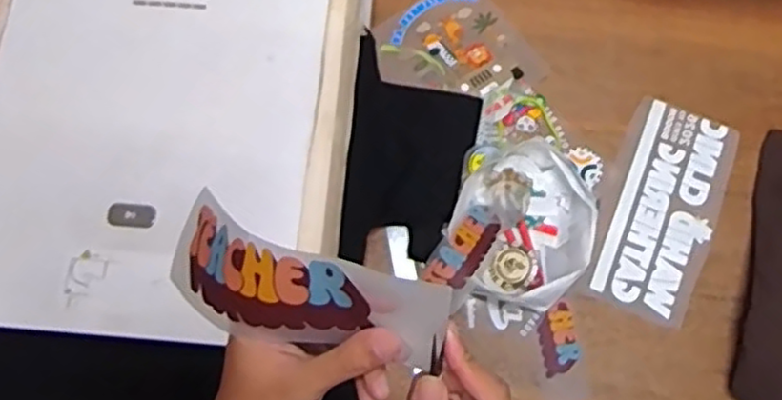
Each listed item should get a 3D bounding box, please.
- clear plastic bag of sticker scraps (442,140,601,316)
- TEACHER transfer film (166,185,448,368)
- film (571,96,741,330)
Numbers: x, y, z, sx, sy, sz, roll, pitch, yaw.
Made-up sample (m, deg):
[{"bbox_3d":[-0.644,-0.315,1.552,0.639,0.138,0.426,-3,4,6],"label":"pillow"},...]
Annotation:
[{"bbox_3d":[0.162,0.029,0.839,0.161,0.047,0.197,22,76,7],"label":"clear plastic bag of sticker scraps"},{"bbox_3d":[-0.055,0.043,0.366,0.170,0.048,0.064,12,74,20],"label":"TEACHER transfer film"},{"bbox_3d":[0.343,0.009,0.864,0.139,0.005,0.279,22,76,7],"label":"film"}]

